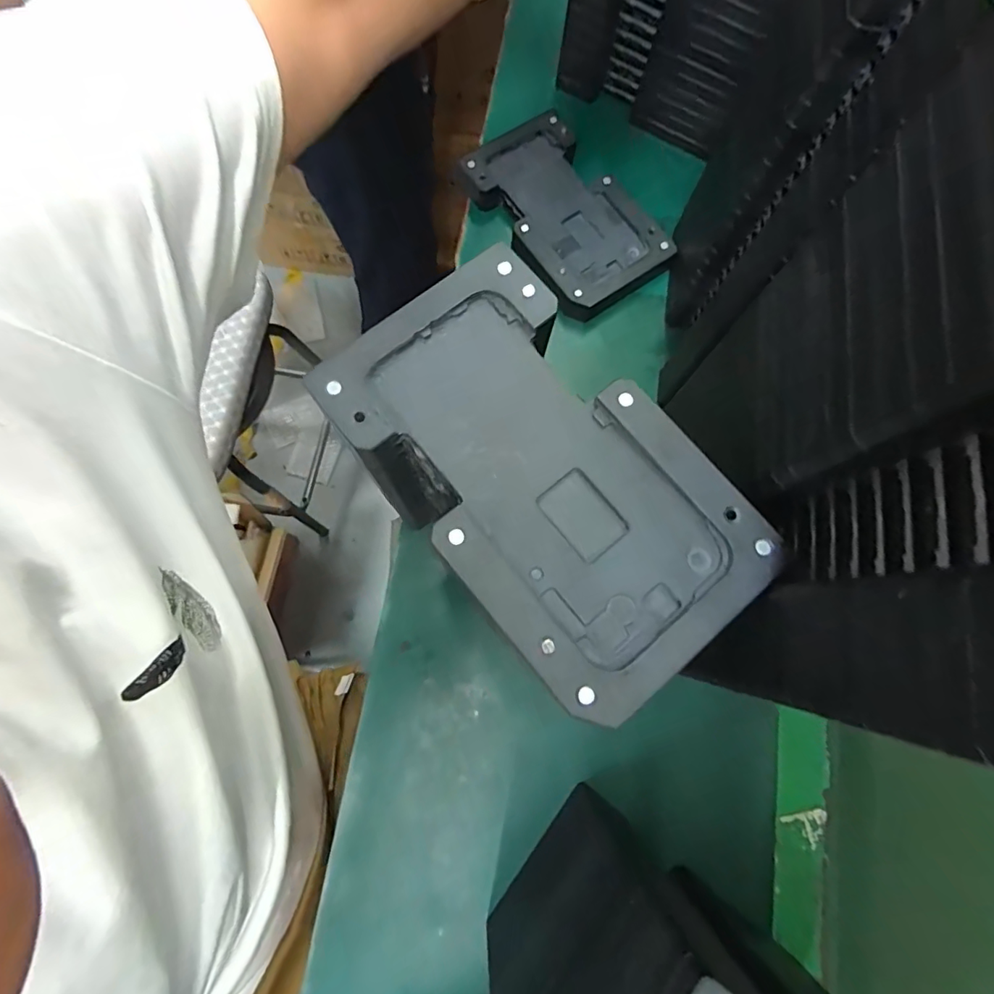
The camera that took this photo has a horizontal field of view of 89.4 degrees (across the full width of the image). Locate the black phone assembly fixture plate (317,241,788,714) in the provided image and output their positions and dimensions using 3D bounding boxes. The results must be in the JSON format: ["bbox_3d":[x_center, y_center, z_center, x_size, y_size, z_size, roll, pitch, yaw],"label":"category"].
[{"bbox_3d":[0.020,-0.011,0.212,0.109,0.017,0.185,-39,80,-10],"label":"black phone assembly fixture plate"}]

